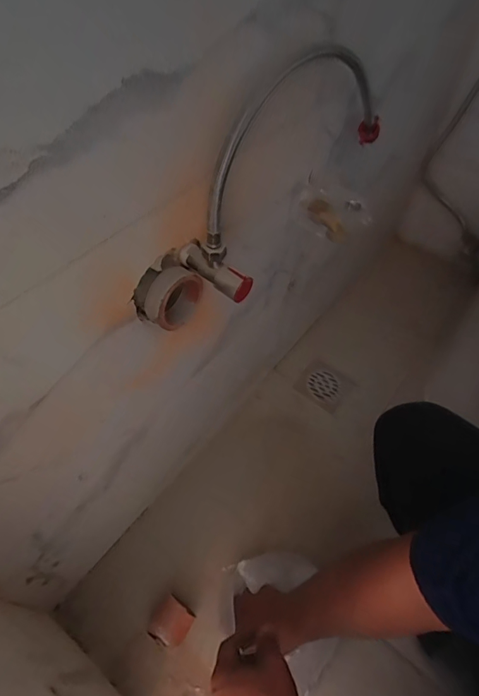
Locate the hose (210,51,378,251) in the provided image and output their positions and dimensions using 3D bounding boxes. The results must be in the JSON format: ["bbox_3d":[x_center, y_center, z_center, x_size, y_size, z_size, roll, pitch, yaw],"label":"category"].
[{"bbox_3d":[0.077,-0.229,0.435,0.022,0.150,0.342,31,59,19],"label":"hose"}]

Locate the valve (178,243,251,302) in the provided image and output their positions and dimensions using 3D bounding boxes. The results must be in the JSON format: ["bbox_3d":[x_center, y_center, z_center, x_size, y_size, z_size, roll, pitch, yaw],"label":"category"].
[{"bbox_3d":[-0.025,-0.082,0.400,0.081,0.041,0.023,38,61,22],"label":"valve"}]

